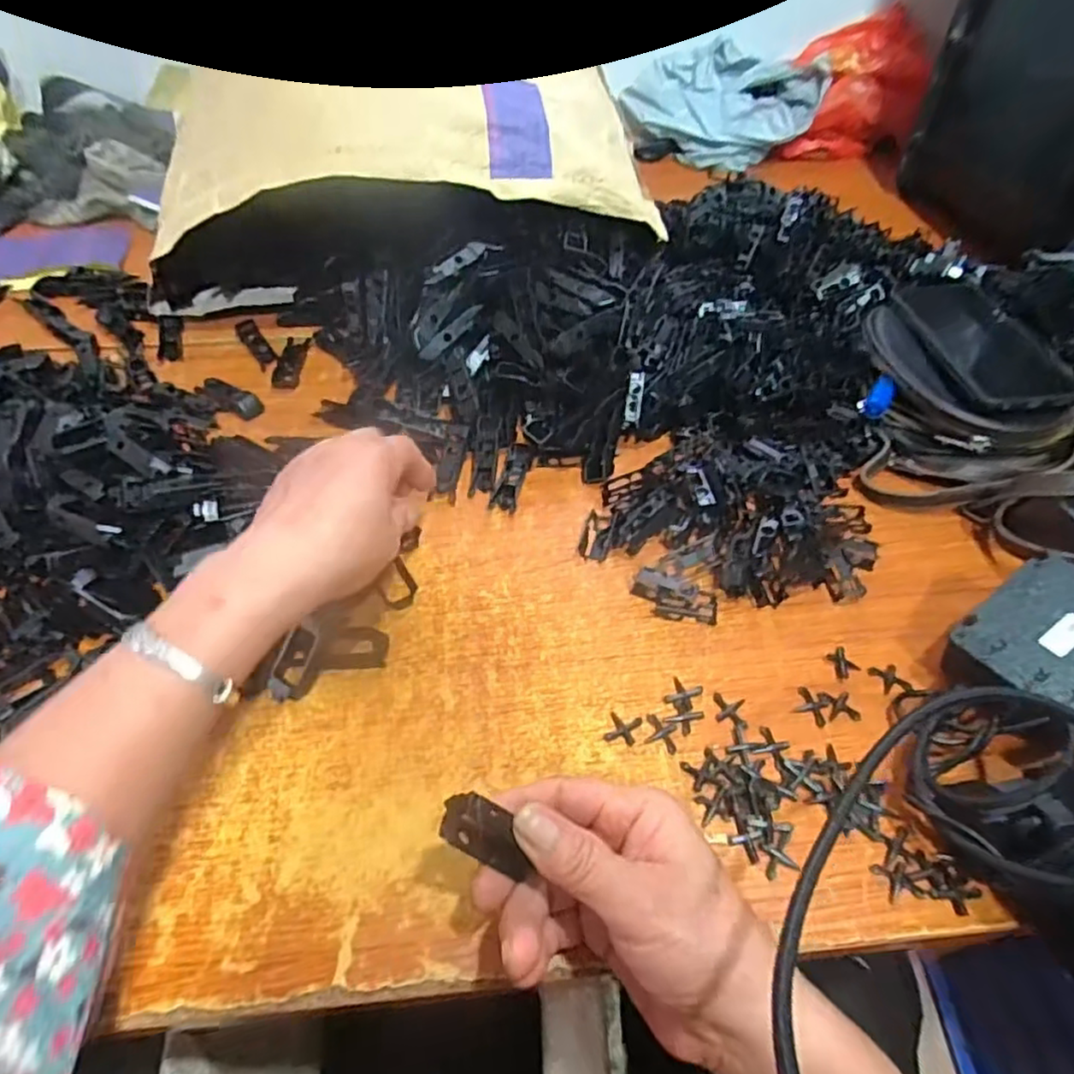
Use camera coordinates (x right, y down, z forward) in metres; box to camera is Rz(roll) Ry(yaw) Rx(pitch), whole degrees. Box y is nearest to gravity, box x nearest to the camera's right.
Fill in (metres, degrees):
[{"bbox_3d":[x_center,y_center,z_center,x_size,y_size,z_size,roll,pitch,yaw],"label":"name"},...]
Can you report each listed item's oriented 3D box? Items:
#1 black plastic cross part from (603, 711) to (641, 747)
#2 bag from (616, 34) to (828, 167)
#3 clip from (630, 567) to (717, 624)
[{"bbox_3d":[0.048,0.106,0.365,0.017,0.004,0.018,16,51,12],"label":"black plastic cross part"},{"bbox_3d":[0.249,-0.585,0.884,0.242,0.093,0.180,19,52,14],"label":"bag"},{"bbox_3d":[0.087,0.038,0.414,0.054,0.013,0.027,21,52,16],"label":"clip"}]

